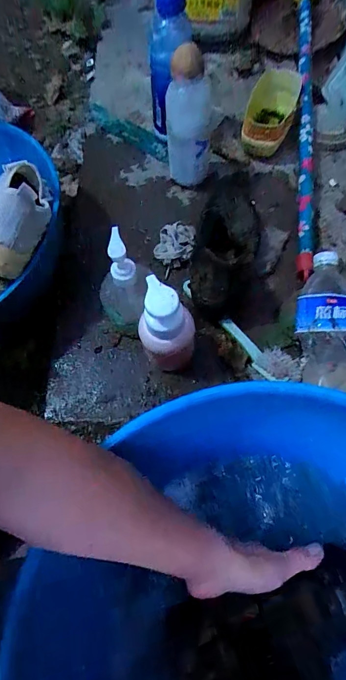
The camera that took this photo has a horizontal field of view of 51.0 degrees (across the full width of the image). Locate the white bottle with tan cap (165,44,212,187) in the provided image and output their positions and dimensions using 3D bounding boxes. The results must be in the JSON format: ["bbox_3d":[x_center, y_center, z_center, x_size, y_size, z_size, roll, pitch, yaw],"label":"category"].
[{"bbox_3d":[0.022,-0.327,0.541,0.067,0.196,0.057,4,68,4],"label":"white bottle with tan cap"}]

